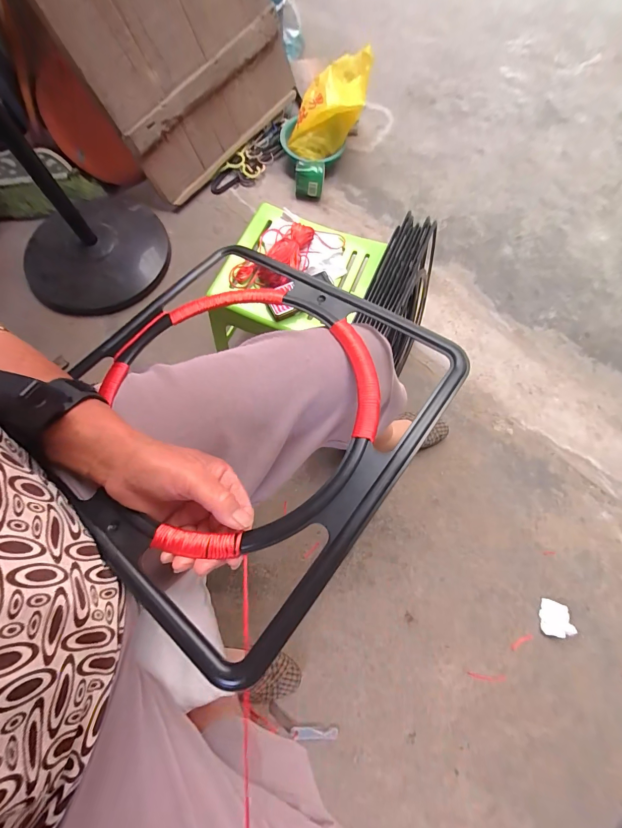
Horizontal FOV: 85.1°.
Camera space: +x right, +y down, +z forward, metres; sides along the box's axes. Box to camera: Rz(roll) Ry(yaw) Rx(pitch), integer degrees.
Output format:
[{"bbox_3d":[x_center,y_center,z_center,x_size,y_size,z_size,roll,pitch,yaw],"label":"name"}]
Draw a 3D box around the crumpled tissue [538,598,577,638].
[{"bbox_3d":[0.504,0.418,0.692,0.060,0.015,0.064,5,71,4],"label":"crumpled tissue"}]

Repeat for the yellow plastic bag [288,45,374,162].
[{"bbox_3d":[0.063,-1.010,1.120,0.225,0.187,0.295,11,73,2],"label":"yellow plastic bag"}]

